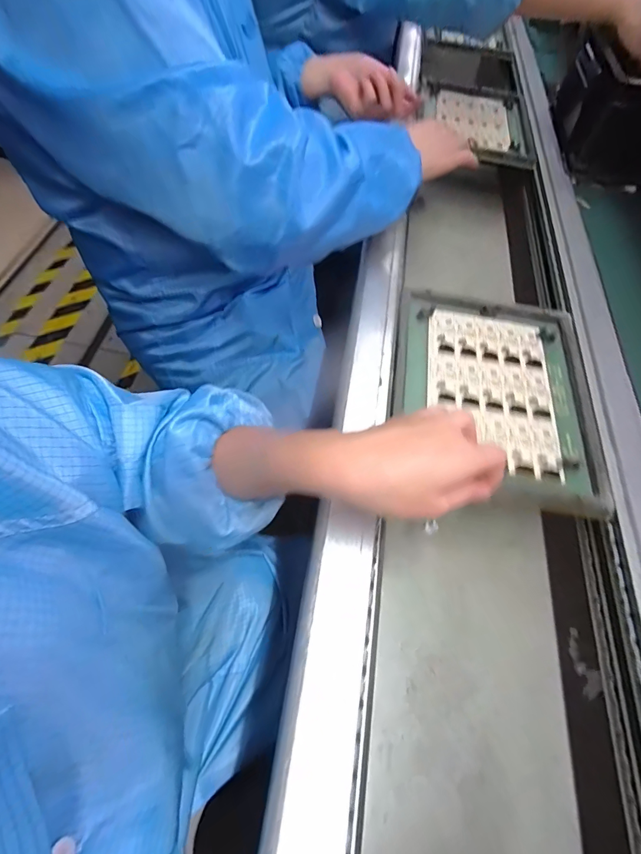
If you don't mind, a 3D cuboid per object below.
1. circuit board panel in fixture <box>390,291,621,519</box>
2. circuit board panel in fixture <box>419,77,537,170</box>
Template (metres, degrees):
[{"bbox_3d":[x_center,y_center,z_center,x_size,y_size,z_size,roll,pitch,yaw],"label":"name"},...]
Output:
[{"bbox_3d":[0.176,-0.037,0.404,0.194,0.034,0.230,10,59,2],"label":"circuit board panel in fixture"},{"bbox_3d":[0.272,-0.546,0.690,0.190,0.026,0.257,9,59,2],"label":"circuit board panel in fixture"}]

